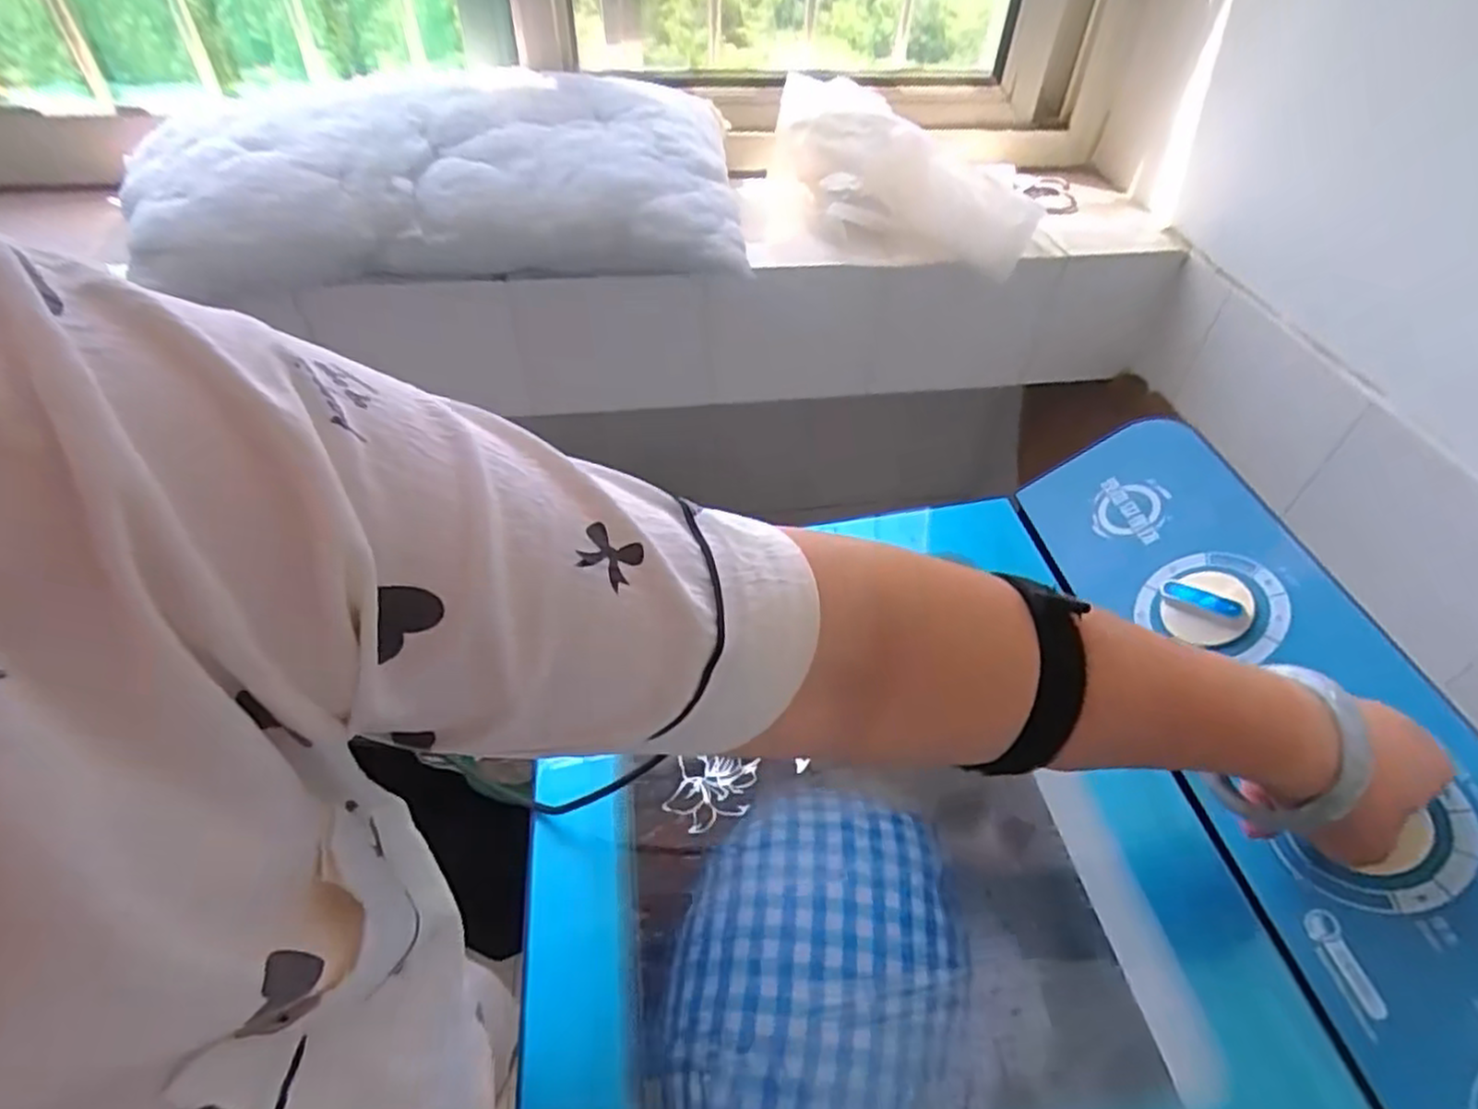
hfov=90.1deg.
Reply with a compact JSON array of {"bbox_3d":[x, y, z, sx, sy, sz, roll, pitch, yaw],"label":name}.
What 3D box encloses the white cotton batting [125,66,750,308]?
[{"bbox_3d":[-0.257,-0.374,0.726,0.493,0.105,0.269,-6,47,-8],"label":"white cotton batting"}]

